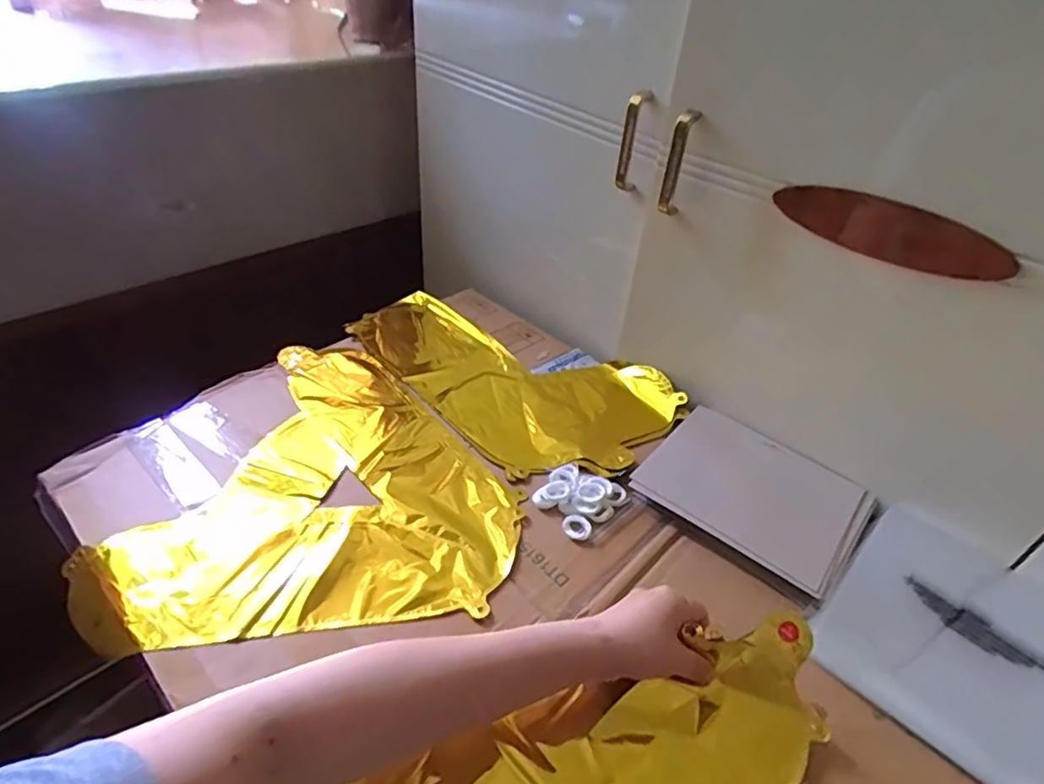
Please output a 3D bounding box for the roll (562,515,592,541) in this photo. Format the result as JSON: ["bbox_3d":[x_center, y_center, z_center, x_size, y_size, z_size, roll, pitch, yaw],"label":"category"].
[{"bbox_3d":[0.052,0.128,0.561,0.027,0.006,0.026,5,39,-4],"label":"roll"}]

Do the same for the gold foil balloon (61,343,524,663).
[{"bbox_3d":[-0.170,0.098,0.581,0.335,0.027,0.363,2,40,-2],"label":"gold foil balloon"}]

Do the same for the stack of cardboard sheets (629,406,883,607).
[{"bbox_3d":[0.239,0.101,0.610,0.202,0.014,0.166,31,44,27],"label":"stack of cardboard sheets"}]

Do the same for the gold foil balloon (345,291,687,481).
[{"bbox_3d":[-0.020,-0.032,0.744,0.233,0.032,0.397,-26,50,-35],"label":"gold foil balloon"}]

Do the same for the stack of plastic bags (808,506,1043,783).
[{"bbox_3d":[0.385,0.203,0.505,0.202,0.021,0.233,35,46,30],"label":"stack of plastic bags"}]

